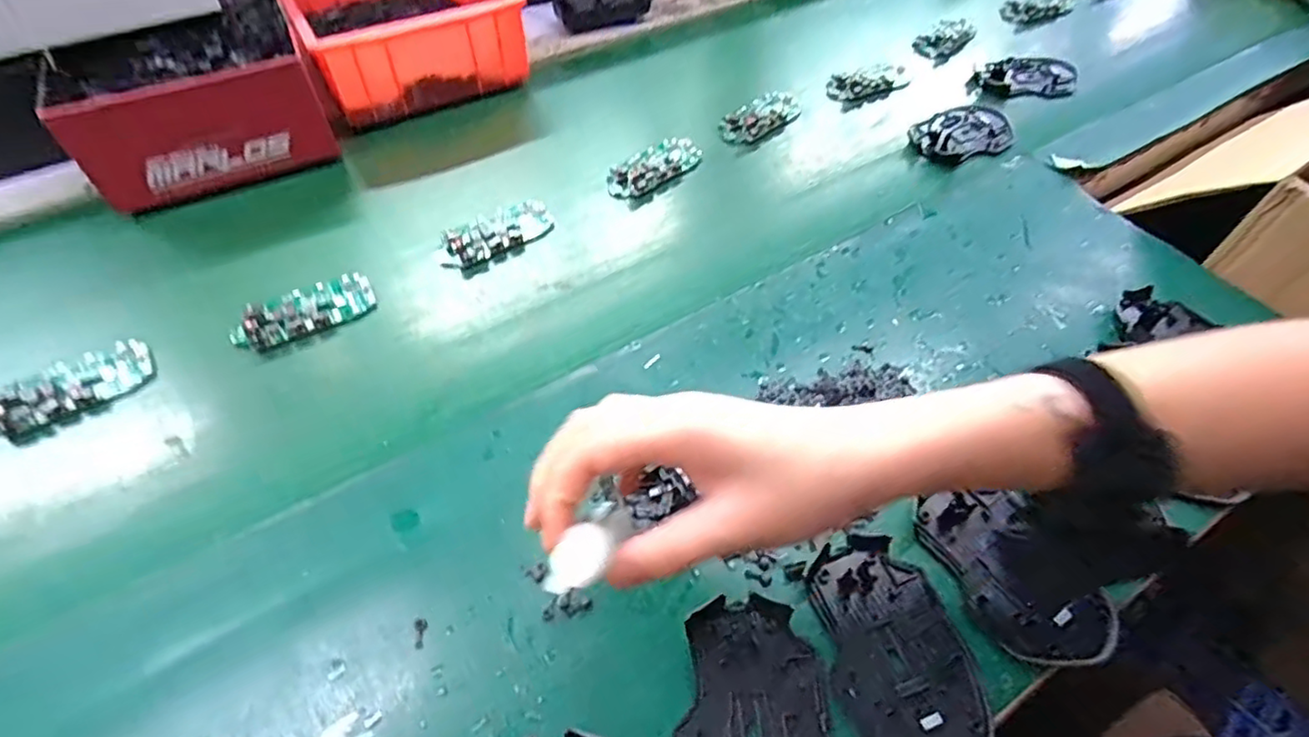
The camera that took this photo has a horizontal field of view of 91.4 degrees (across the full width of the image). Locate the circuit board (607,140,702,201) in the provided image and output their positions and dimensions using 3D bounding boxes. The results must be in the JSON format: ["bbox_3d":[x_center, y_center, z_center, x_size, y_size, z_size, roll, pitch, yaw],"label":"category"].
[{"bbox_3d":[0.001,-0.184,0.584,0.095,0.017,0.046,-33,58,-24],"label":"circuit board"}]

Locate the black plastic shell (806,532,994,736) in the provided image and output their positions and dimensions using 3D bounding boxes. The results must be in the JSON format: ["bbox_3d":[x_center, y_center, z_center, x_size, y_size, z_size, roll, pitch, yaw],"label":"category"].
[{"bbox_3d":[0.126,0.145,0.332,0.074,0.013,0.113,-9,52,-8],"label":"black plastic shell"}]

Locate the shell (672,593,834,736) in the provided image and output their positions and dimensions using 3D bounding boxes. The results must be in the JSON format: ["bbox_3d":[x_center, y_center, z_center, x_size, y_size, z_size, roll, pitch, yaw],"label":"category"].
[{"bbox_3d":[0.049,0.171,0.308,0.072,0.011,0.113,5,51,4],"label":"shell"}]

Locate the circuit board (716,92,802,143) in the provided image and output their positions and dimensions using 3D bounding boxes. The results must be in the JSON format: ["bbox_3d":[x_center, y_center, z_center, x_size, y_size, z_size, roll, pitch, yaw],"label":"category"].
[{"bbox_3d":[0.107,-0.253,0.639,0.105,0.017,0.048,-36,59,-25],"label":"circuit board"}]

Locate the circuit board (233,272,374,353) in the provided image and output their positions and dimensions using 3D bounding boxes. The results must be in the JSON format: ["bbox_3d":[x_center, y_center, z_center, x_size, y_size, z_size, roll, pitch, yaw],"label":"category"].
[{"bbox_3d":[-0.261,-0.044,0.474,0.098,0.014,0.048,-29,57,-21],"label":"circuit board"}]

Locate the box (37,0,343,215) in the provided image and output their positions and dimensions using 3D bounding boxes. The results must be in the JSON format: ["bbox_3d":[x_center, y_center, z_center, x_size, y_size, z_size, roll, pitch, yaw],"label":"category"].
[{"bbox_3d":[-0.423,-0.258,0.590,0.196,0.092,0.213,-25,55,-19],"label":"box"}]

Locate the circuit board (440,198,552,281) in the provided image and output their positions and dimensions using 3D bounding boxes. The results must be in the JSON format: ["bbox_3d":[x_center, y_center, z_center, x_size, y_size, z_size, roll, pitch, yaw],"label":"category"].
[{"bbox_3d":[-0.130,-0.113,0.530,0.096,0.016,0.046,-35,59,-25],"label":"circuit board"}]

